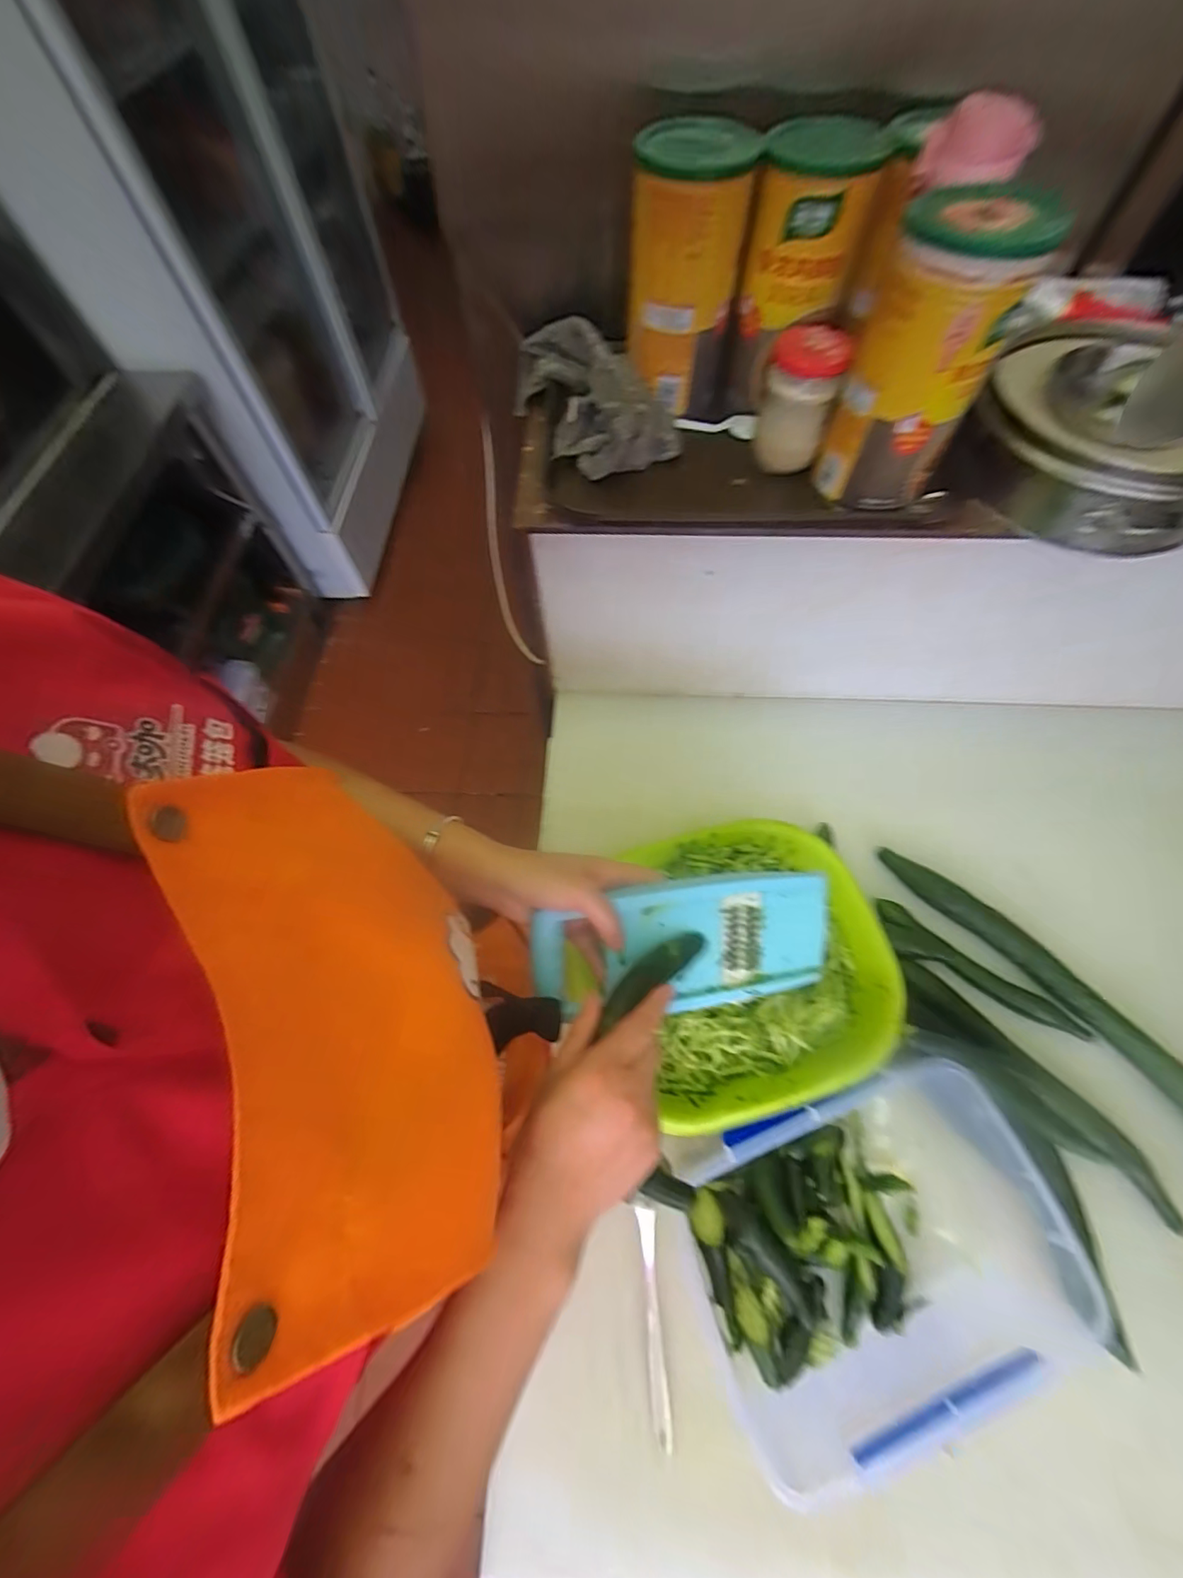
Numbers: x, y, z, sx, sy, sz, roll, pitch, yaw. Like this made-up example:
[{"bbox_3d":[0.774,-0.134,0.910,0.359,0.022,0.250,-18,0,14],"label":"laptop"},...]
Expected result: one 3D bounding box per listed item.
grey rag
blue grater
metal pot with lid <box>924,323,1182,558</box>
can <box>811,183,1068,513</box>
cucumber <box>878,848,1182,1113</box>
[{"bbox_3d":[-0.001,-0.417,0.540,0.126,0.061,0.224,-18,66,-6],"label":"grey rag"},{"bbox_3d":[0.085,0.134,0.439,0.265,0.014,0.112,-4,100,-13],"label":"blue grater"},{"bbox_3d":[0.455,-0.319,0.456,0.205,0.084,0.217,32,70,15],"label":"metal pot with lid"},{"bbox_3d":[0.257,-0.330,0.413,0.095,0.181,0.087,25,69,13],"label":"can"},{"bbox_3d":[0.525,0.224,0.581,0.043,0.034,0.435,-38,70,-14],"label":"cucumber"}]

